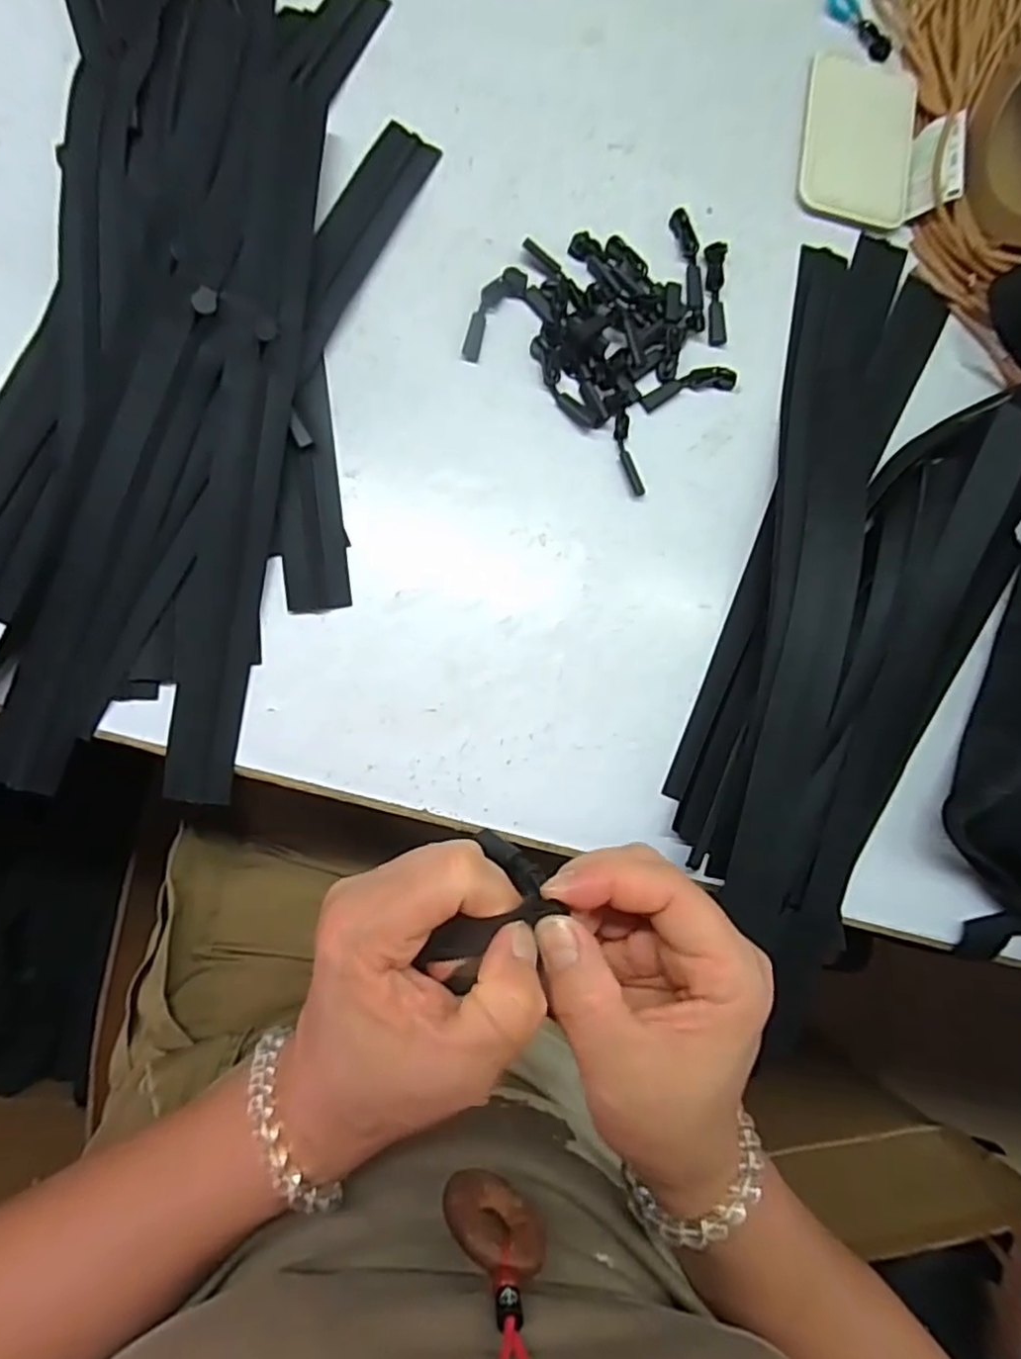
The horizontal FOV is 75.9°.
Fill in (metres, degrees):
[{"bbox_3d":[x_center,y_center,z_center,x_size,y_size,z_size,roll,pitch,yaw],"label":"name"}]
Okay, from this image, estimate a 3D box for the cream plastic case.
[{"bbox_3d":[0.208,-0.325,0.391,0.066,0.008,0.107,9,85,-8],"label":"cream plastic case"}]

